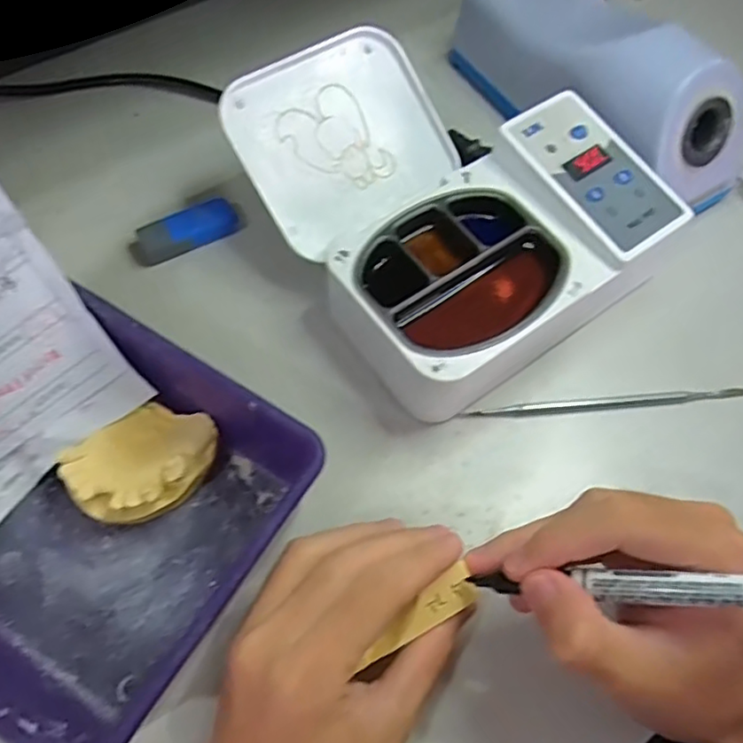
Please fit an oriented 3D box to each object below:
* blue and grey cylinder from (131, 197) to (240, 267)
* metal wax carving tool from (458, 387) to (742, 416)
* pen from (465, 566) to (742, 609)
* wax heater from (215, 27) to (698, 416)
[{"bbox_3d":[-0.118,-0.089,0.408,0.067,0.018,0.029,-29,67,-16],"label":"blue and grey cylinder"},{"bbox_3d":[0.135,0.017,0.363,0.166,0.005,0.008,-5,63,-5],"label":"metal wax carving tool"},{"bbox_3d":[0.099,0.079,0.232,0.127,0.009,0.011,-7,57,23],"label":"pen"},{"bbox_3d":[0.047,-0.102,0.383,0.192,0.084,0.221,-32,68,-17],"label":"wax heater"}]

